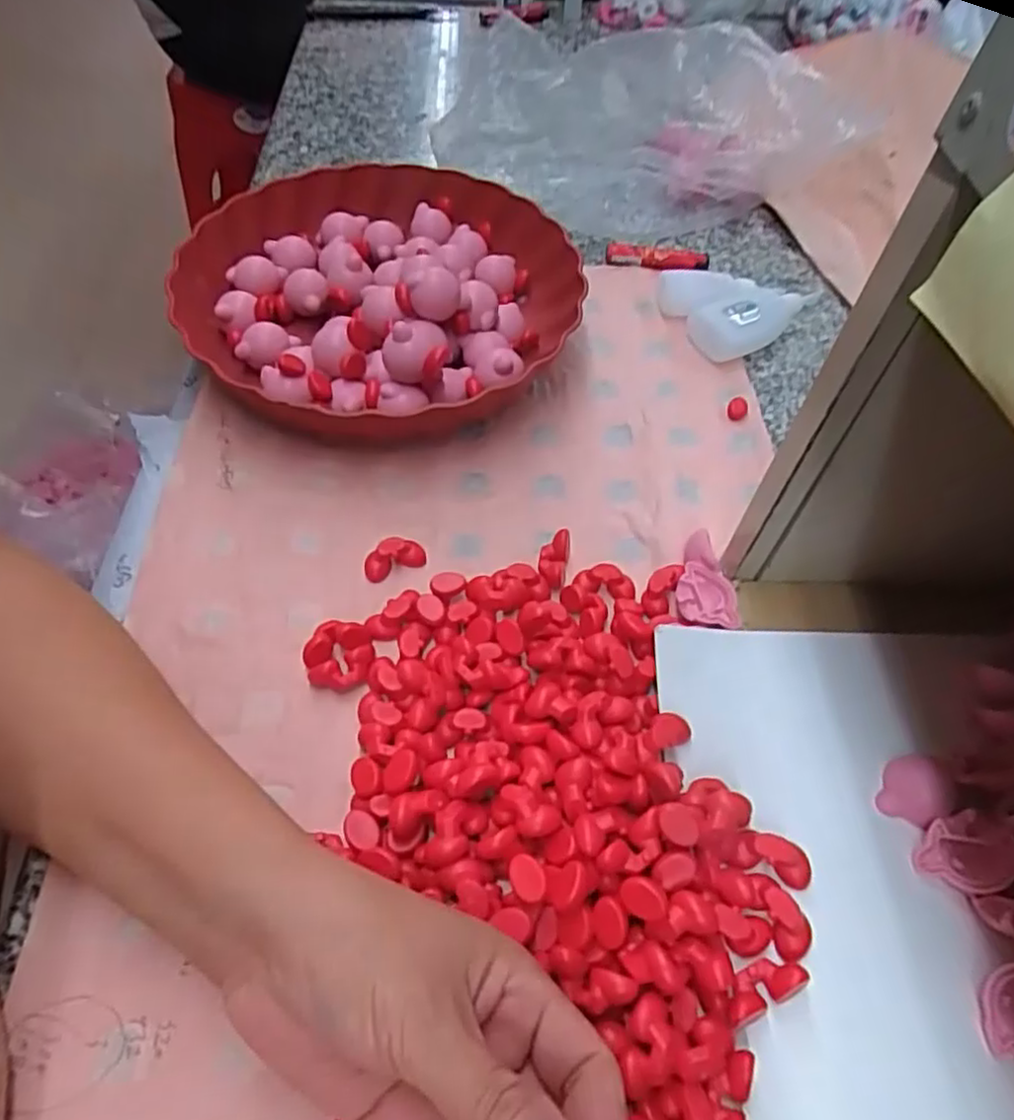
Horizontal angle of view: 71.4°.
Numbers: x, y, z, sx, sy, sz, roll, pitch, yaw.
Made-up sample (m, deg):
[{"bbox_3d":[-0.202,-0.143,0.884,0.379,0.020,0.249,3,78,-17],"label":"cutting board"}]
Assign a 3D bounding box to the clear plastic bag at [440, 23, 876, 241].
[{"bbox_3d":[0.099,-0.351,0.561,0.304,0.098,0.190,-1,55,-1],"label":"clear plastic bag"}]

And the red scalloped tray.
[{"bbox_3d":[-0.077,-0.166,0.448,0.239,0.059,0.247,-9,56,-7],"label":"red scalloped tray"}]

